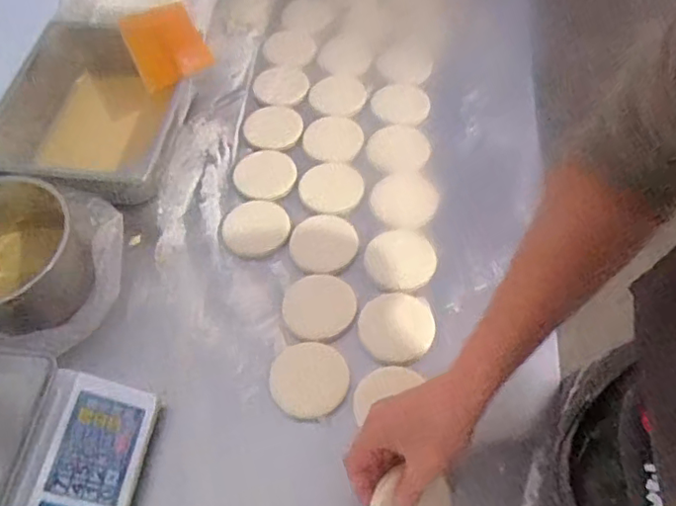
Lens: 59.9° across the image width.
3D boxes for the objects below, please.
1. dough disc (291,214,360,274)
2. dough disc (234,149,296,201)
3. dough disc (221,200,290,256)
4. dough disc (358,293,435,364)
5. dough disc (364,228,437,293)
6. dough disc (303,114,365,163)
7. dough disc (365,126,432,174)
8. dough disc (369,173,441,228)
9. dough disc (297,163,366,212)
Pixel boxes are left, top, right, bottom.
[{"bbox_3d":[-0.020,-0.015,0.832,0.095,0.013,0.087,-1,57,2],"label":"dough disc"},{"bbox_3d":[-0.112,-0.123,0.900,0.092,0.005,0.100,-1,57,2],"label":"dough disc"},{"bbox_3d":[-0.118,-0.037,0.850,0.097,0.014,0.086,-17,58,-8],"label":"dough disc"},{"bbox_3d":[0.077,0.095,0.759,0.095,0.013,0.090,-1,57,2],"label":"dough disc"},{"bbox_3d":[0.088,0.008,0.814,0.088,0.016,0.102,34,65,22],"label":"dough disc"},{"bbox_3d":[-0.007,-0.178,0.923,0.091,0.023,0.087,-1,57,2],"label":"dough disc"},{"bbox_3d":[0.093,-0.161,0.908,0.100,0.022,0.084,-20,58,-10],"label":"dough disc"},{"bbox_3d":[0.098,-0.079,0.866,0.102,0.014,0.090,-32,61,-17],"label":"dough disc"},{"bbox_3d":[-0.009,-0.100,0.883,0.092,0.018,0.088,-1,57,2],"label":"dough disc"}]

